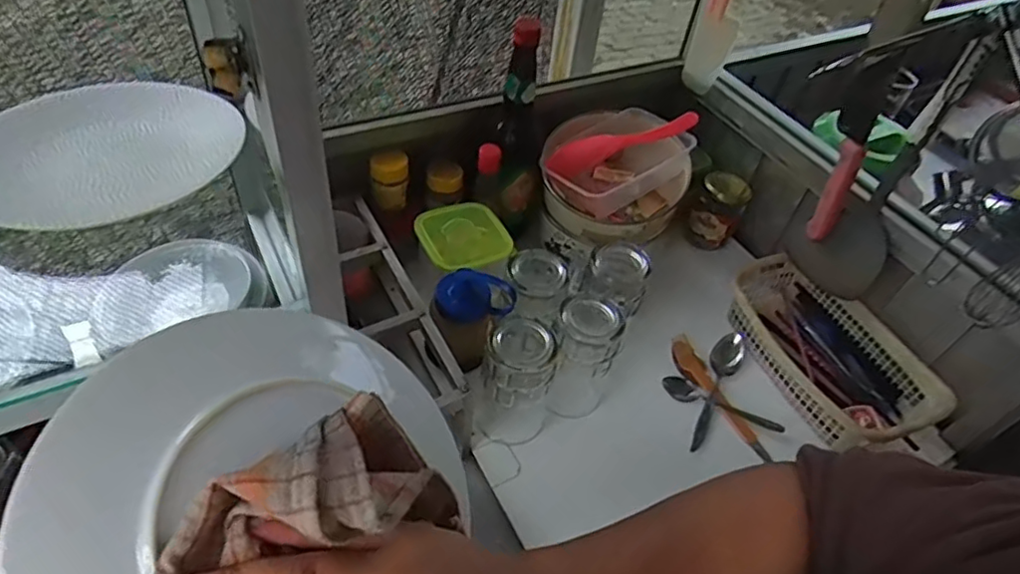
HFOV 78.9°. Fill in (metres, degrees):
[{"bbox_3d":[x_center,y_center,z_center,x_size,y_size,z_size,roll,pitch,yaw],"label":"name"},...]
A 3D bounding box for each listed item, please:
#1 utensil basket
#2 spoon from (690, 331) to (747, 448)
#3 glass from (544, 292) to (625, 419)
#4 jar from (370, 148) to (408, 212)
[{"bbox_3d":[0.366,0.072,0.731,0.147,0.072,0.254,-19,51,-23],"label":"utensil basket"},{"bbox_3d":[0.232,0.109,0.705,0.035,0.032,0.163,29,49,20],"label":"spoon"},{"bbox_3d":[0.077,0.073,0.660,0.062,0.135,0.074,14,46,7],"label":"glass"},{"bbox_3d":[-0.143,-0.128,0.739,0.042,0.056,0.050,-4,47,-11],"label":"jar"}]

